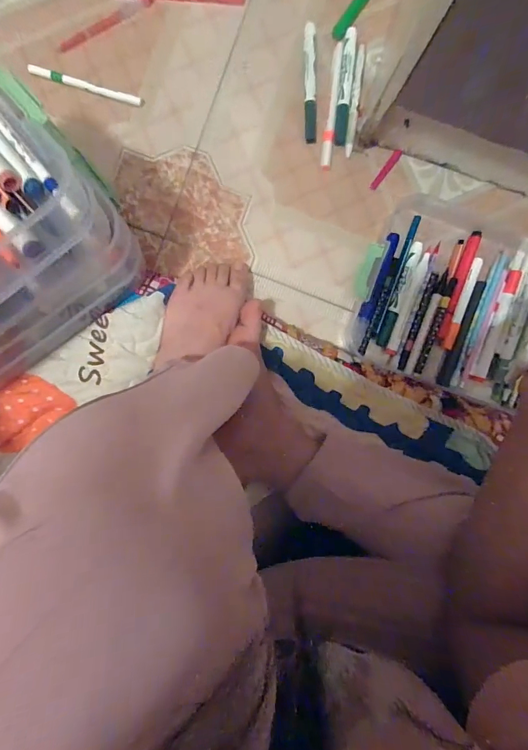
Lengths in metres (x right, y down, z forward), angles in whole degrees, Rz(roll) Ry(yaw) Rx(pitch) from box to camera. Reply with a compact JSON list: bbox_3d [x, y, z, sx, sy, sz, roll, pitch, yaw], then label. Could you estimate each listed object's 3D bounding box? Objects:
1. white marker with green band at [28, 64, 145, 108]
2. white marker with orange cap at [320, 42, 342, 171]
[{"bbox_3d":[-0.218,-0.354,0.477,0.140,0.006,0.013,16,94,1],"label":"white marker with green band"},{"bbox_3d":[0.084,-0.335,0.487,0.015,0.010,0.148,4,94,2],"label":"white marker with orange cap"}]

